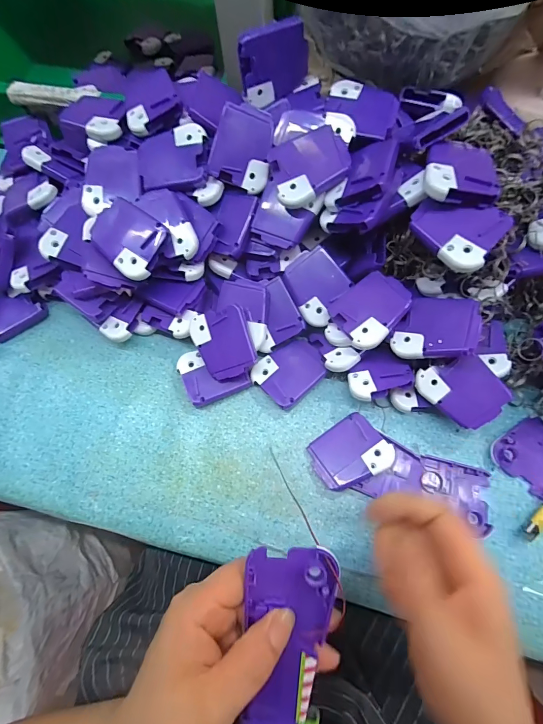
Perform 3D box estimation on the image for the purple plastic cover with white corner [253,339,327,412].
[{"bbox_3d":[0.018,0.009,0.325,0.062,0.013,0.050,-41,72,-12],"label":"purple plastic cover with white corner"}]

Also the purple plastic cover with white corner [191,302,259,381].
[{"bbox_3d":[-0.041,-0.017,0.313,0.049,0.010,0.061,-22,87,15],"label":"purple plastic cover with white corner"}]

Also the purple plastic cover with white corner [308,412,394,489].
[{"bbox_3d":[0.065,0.079,0.298,0.062,0.014,0.051,-34,71,-9],"label":"purple plastic cover with white corner"}]

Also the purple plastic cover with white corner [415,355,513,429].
[{"bbox_3d":[0.156,0.022,0.284,0.050,0.006,0.060,-43,78,9],"label":"purple plastic cover with white corner"}]

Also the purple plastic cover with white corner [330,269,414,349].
[{"bbox_3d":[0.086,-0.045,0.297,0.061,0.011,0.054,-37,65,2],"label":"purple plastic cover with white corner"}]

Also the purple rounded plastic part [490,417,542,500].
[{"bbox_3d":[0.221,0.076,0.292,0.057,0.005,0.051,-41,72,-11],"label":"purple rounded plastic part"}]

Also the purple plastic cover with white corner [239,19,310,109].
[{"bbox_3d":[0.003,-0.255,0.299,0.060,0.051,0.006,-27,58,-8],"label":"purple plastic cover with white corner"}]

